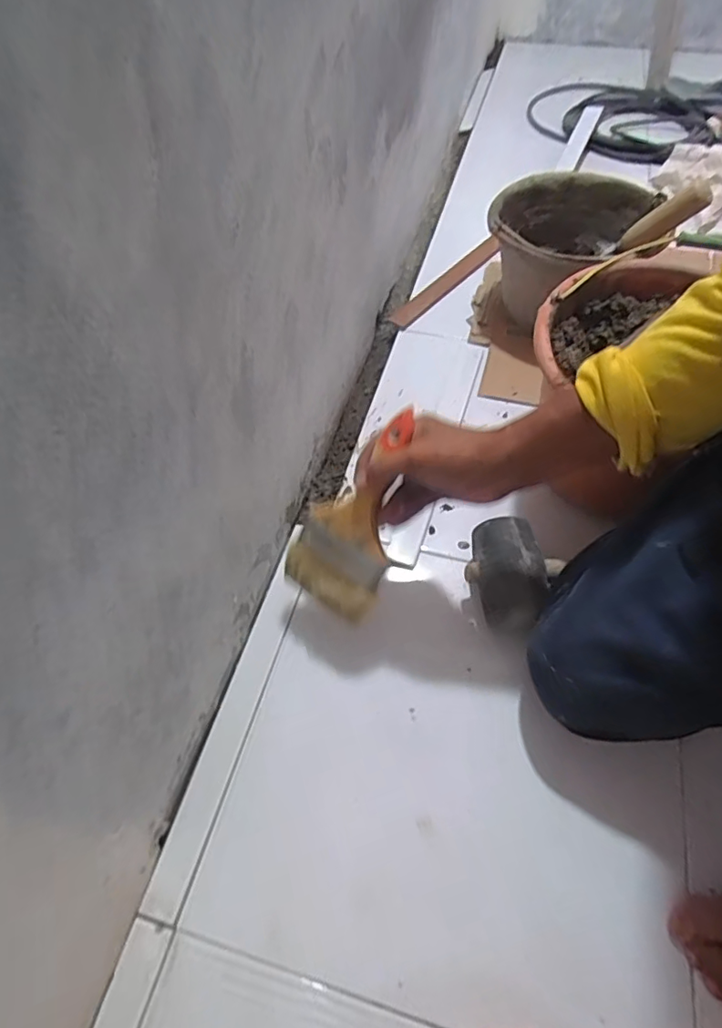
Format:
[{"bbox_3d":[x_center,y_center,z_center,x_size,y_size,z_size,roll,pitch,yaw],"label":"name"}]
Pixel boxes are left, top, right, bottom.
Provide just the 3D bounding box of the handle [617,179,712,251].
[{"bbox_3d":[0.379,-0.370,0.677,0.034,0.108,0.025,35,52,-27],"label":"handle"}]

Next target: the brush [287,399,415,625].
[{"bbox_3d":[-0.006,-0.005,0.524,0.100,0.021,0.201,26,103,21],"label":"brush"}]

